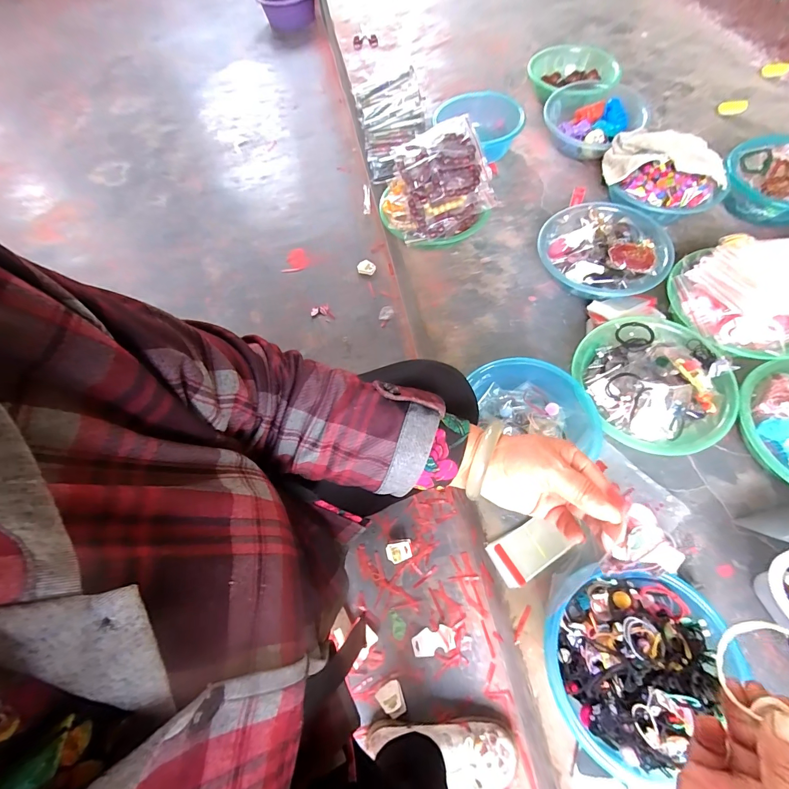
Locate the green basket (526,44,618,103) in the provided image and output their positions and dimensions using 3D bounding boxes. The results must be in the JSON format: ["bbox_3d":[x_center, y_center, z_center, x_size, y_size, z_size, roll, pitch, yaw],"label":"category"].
[{"bbox_3d":[0.475,-0.849,1.004,0.233,0.072,0.221,3,64,5],"label":"green basket"}]

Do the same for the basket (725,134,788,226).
[{"bbox_3d":[0.831,-0.453,0.791,0.213,0.085,0.208,-1,64,3],"label":"basket"}]

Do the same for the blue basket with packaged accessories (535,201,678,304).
[{"bbox_3d":[0.429,-0.292,0.740,0.251,0.094,0.232,-35,67,-12],"label":"blue basket with packaged accessories"}]

